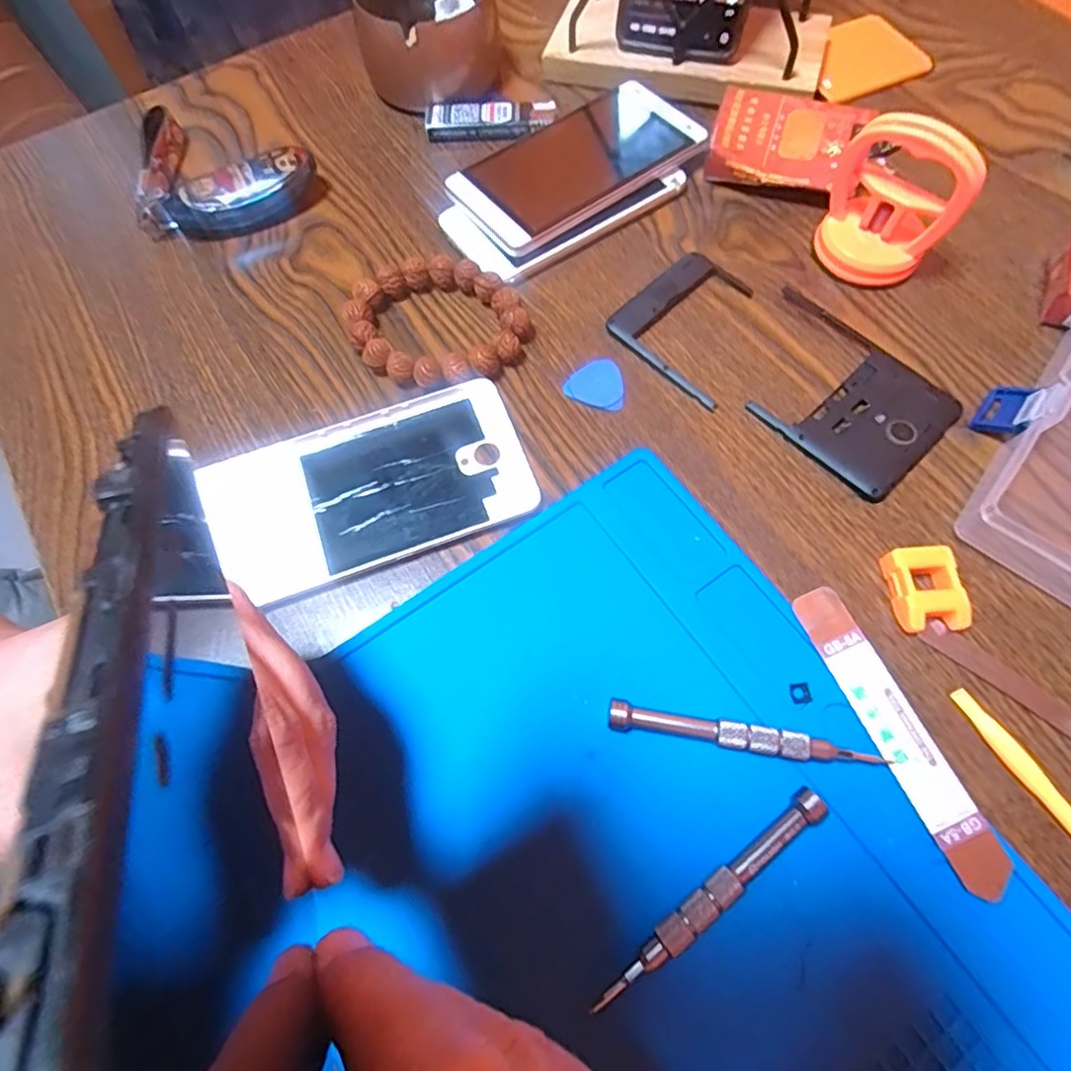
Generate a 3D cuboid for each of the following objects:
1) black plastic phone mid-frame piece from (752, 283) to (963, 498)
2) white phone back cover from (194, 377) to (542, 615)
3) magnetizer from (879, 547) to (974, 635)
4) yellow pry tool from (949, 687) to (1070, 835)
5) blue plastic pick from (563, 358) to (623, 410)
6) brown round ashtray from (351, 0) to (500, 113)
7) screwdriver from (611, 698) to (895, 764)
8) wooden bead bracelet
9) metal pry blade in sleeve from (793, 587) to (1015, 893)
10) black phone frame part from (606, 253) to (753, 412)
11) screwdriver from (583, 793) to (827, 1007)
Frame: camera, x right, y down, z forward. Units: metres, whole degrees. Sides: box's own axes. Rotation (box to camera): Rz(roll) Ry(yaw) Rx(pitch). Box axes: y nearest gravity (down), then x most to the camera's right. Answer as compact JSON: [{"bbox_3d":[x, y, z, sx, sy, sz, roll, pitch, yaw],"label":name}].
[{"bbox_3d":[0.146,-0.071,0.289,0.074,0.007,0.099,-41,72,-13],"label":"black plastic phone mid-frame piece"},{"bbox_3d":[-0.075,-0.022,0.275,0.142,0.008,0.076,-21,68,-6],"label":"white phone back cover"},{"bbox_3d":[0.161,0.023,0.246,0.025,0.013,0.034,-5,67,0],"label":"magnetizer"},{"bbox_3d":[0.189,0.094,0.220,0.010,0.006,0.082,-29,69,-9],"label":"yellow pry tool"},{"bbox_3d":[0.032,-0.077,0.297,0.029,0.004,0.029,24,71,12],"label":"blue plastic pick"},{"bbox_3d":[-0.067,-0.314,0.374,0.083,0.047,0.090,-1,67,2],"label":"brown round ashtray"},{"bbox_3d":[0.078,0.077,0.226,0.100,0.010,0.010,8,68,6],"label":"screwdriver"},{"bbox_3d":[-0.051,-0.108,0.306,0.088,0.016,0.073,26,71,12],"label":"wooden bead bracelet"},{"bbox_3d":[0.138,0.074,0.227,0.021,0.004,0.116,-22,69,-6],"label":"metal pry blade in sleeve"},{"bbox_3d":[0.085,-0.110,0.307,0.070,0.006,0.073,42,75,17],"label":"black phone frame part"},{"bbox_3d":[0.062,0.126,0.206,0.102,0.007,0.012,-36,71,-12],"label":"screwdriver"}]

